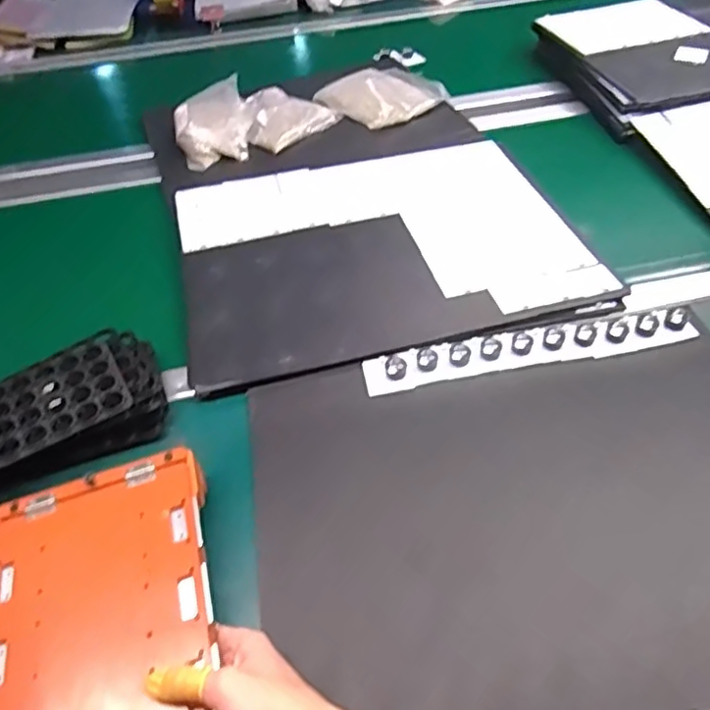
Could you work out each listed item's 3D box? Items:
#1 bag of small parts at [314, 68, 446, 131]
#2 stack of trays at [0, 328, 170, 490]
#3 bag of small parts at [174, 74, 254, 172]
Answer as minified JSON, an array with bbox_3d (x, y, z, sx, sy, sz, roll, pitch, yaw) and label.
[{"bbox_3d":[0.051,-0.448,1.014,0.188,0.030,0.168,-32,54,-21],"label":"bag of small parts"},{"bbox_3d":[-0.303,0.063,0.583,0.227,0.055,0.121,-26,52,-17],"label":"stack of trays"},{"bbox_3d":[-0.227,-0.370,0.957,0.125,0.053,0.169,-14,49,-7],"label":"bag of small parts"}]

